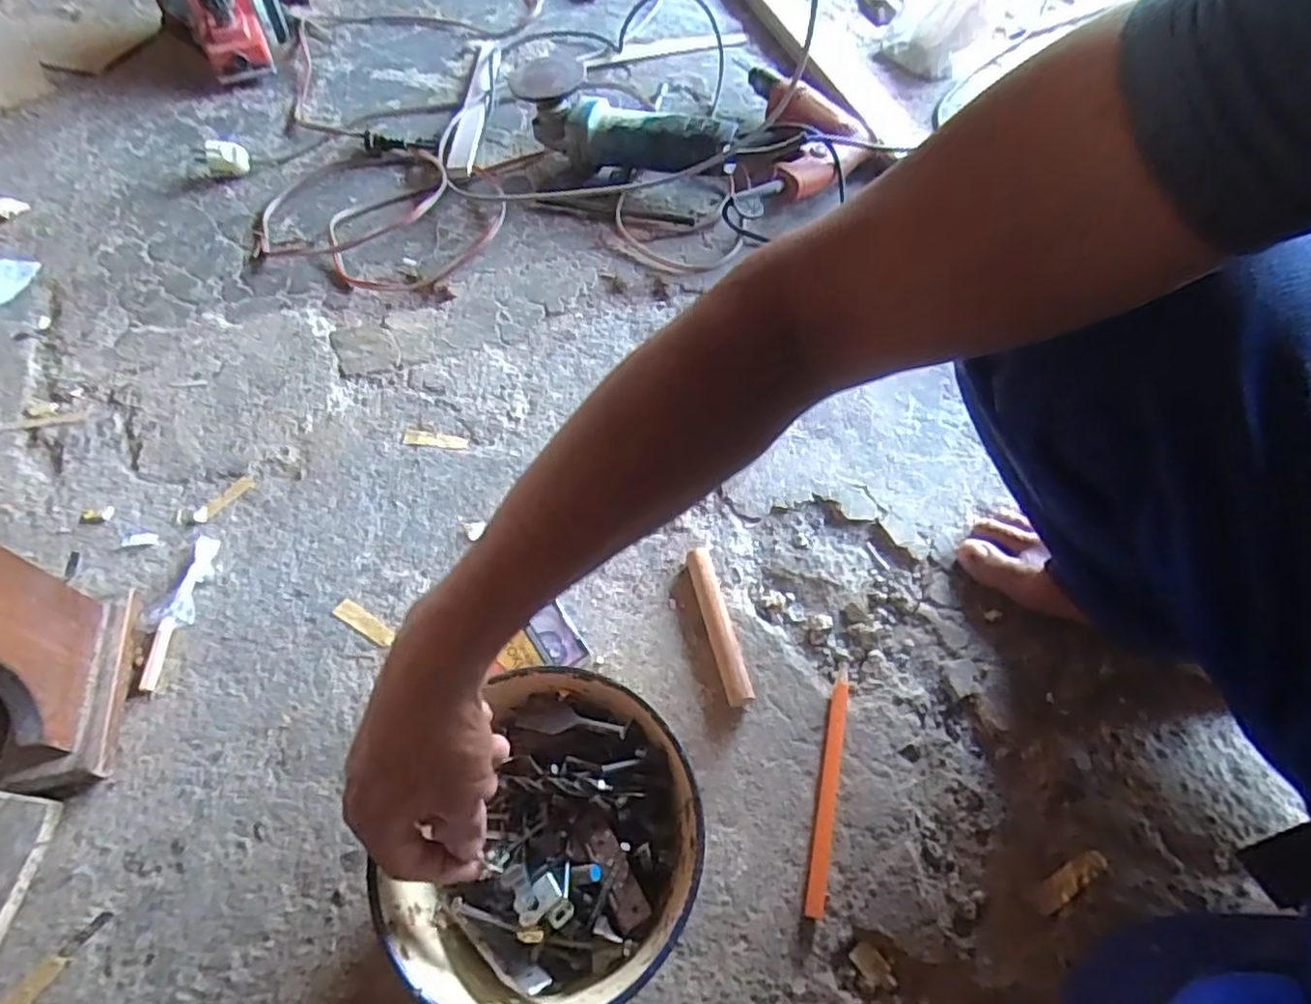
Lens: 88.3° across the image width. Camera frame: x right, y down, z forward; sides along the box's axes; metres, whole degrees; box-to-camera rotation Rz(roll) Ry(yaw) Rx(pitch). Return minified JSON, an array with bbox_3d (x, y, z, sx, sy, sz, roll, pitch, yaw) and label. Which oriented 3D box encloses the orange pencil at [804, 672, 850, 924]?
[{"bbox_3d":[0.123,0.199,0.477,0.013,0.005,0.164,13,58,7],"label":"orange pencil"}]

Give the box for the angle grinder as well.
[{"bbox_3d":[-0.040,-0.457,0.828,0.262,0.110,0.070,15,59,10],"label":"angle grinder"}]

